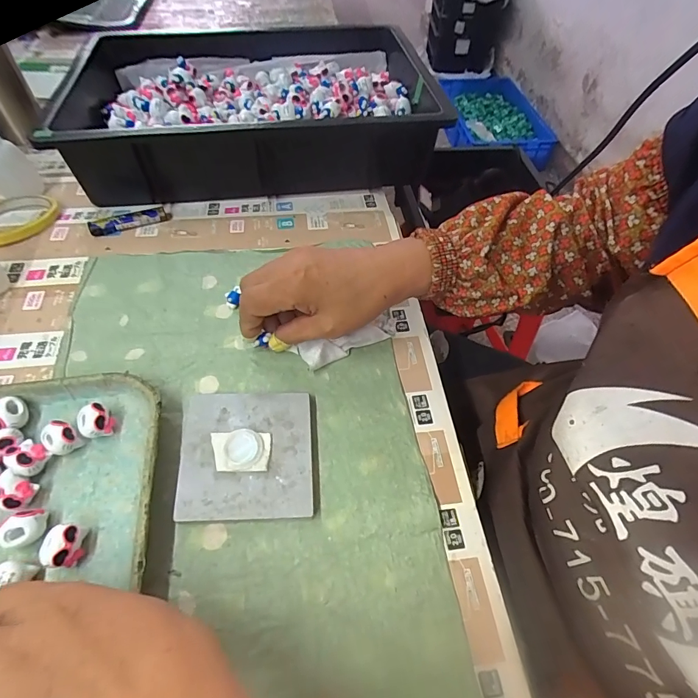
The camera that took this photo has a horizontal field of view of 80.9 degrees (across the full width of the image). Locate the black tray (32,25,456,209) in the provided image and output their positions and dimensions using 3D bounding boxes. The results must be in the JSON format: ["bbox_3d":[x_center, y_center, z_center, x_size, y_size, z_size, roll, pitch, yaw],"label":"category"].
[{"bbox_3d":[-0.128,-0.317,0.543,0.461,0.098,0.298,-4,56,-7],"label":"black tray"}]

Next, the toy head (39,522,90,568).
[{"bbox_3d":[-0.184,0.127,0.264,0.019,0.021,0.025,-2,55,-5],"label":"toy head"}]

